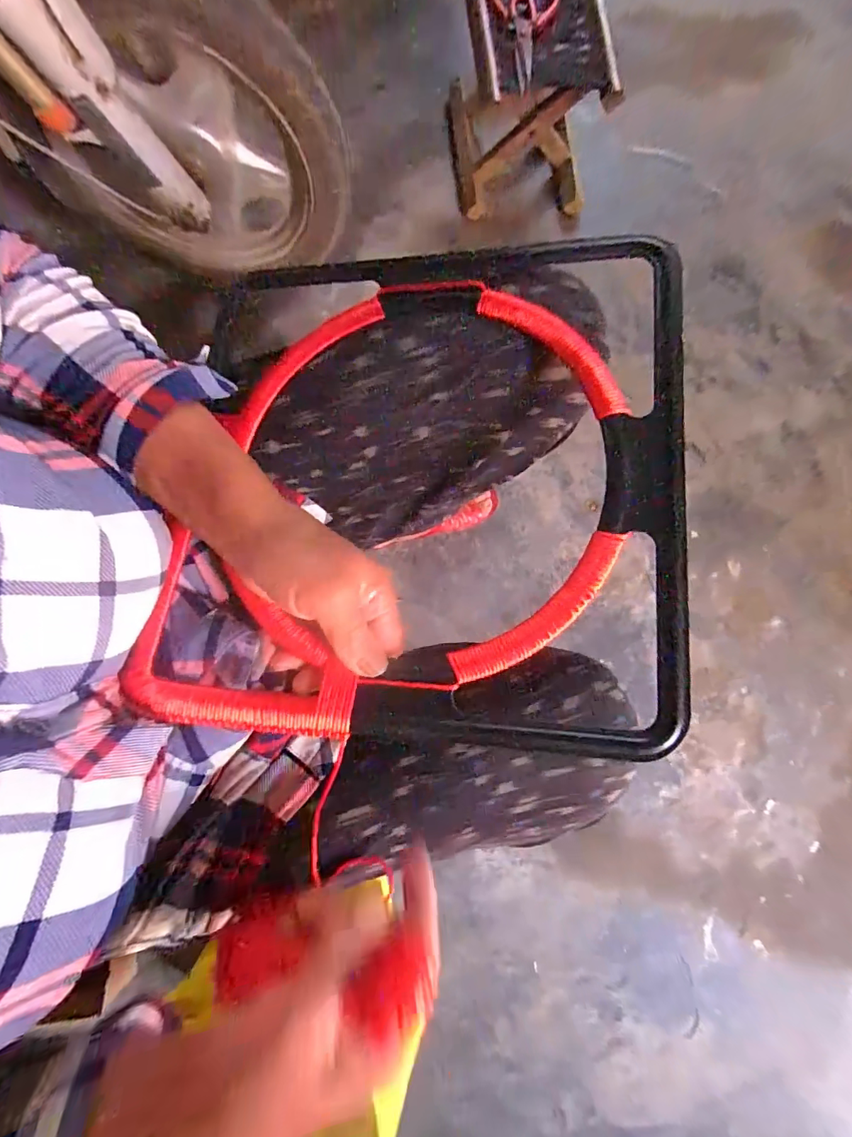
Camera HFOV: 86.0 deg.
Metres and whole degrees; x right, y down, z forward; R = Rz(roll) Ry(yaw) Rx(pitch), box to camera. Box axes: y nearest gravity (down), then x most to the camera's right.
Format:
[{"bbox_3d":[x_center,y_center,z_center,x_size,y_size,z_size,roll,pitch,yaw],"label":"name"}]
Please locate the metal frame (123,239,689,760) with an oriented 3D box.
[{"bbox_3d":[-0.005,-0.064,0.290,0.320,0.031,0.333,1,78,6],"label":"metal frame"}]

